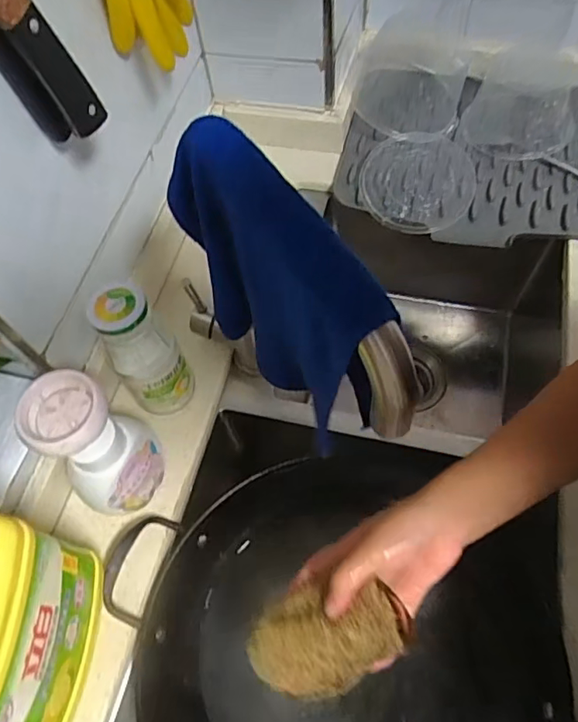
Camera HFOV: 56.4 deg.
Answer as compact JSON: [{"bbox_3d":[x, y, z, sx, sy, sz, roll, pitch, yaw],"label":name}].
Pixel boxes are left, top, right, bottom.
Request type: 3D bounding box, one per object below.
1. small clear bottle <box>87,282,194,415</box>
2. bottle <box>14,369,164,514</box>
[{"bbox_3d":[-0.136,0.000,0.507,0.053,0.171,0.054,-2,62,3],"label":"small clear bottle"},{"bbox_3d":[-0.157,0.078,0.462,0.063,0.178,0.069,-6,62,1],"label":"bottle"}]

